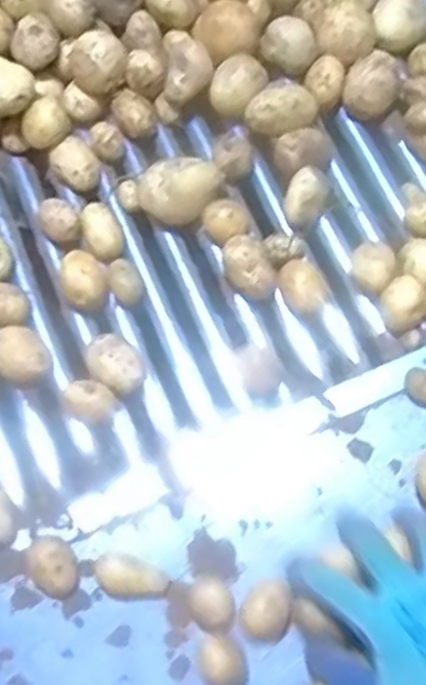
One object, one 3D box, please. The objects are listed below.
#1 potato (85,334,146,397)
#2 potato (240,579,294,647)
[{"bbox_3d":[-0.074,0.017,0.527,0.045,0.027,0.036,43,78,14],"label":"potato"},{"bbox_3d":[0.038,0.185,0.476,0.033,0.024,0.042,19,73,8],"label":"potato"}]

